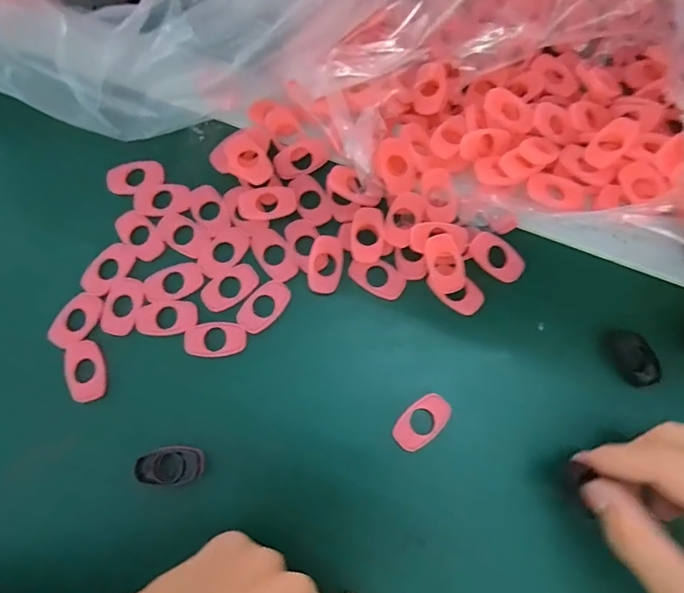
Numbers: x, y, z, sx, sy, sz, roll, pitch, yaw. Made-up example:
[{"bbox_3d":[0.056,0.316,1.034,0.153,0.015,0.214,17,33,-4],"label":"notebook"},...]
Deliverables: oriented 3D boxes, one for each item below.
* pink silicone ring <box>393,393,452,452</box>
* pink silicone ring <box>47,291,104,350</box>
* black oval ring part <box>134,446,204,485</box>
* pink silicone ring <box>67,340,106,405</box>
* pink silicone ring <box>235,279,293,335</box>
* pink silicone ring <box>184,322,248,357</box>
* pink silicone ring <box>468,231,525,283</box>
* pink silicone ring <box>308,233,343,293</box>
[{"bbox_3d":[0.042,0.065,0.232,0.032,0.004,0.019,-44,79,-9],"label":"pink silicone ring"},{"bbox_3d":[-0.148,0.012,0.248,0.019,0.004,0.032,32,79,9],"label":"pink silicone ring"},{"bbox_3d":[-0.087,0.087,0.230,0.033,0.007,0.018,-6,76,0],"label":"black oval ring part"},{"bbox_3d":[-0.138,0.040,0.242,0.017,0.005,0.032,-19,76,-4],"label":"pink silicone ring"},{"bbox_3d":[-0.044,0.005,0.249,0.019,0.004,0.032,40,80,10],"label":"pink silicone ring"},{"bbox_3d":[-0.070,0.023,0.245,0.034,0.004,0.019,-7,76,-1],"label":"pink silicone ring"},{"bbox_3d":[0.088,-0.023,0.251,0.033,0.005,0.019,33,79,9],"label":"pink silicone ring"},{"bbox_3d":[-0.009,-0.019,0.253,0.018,0.004,0.033,8,76,3],"label":"pink silicone ring"}]

